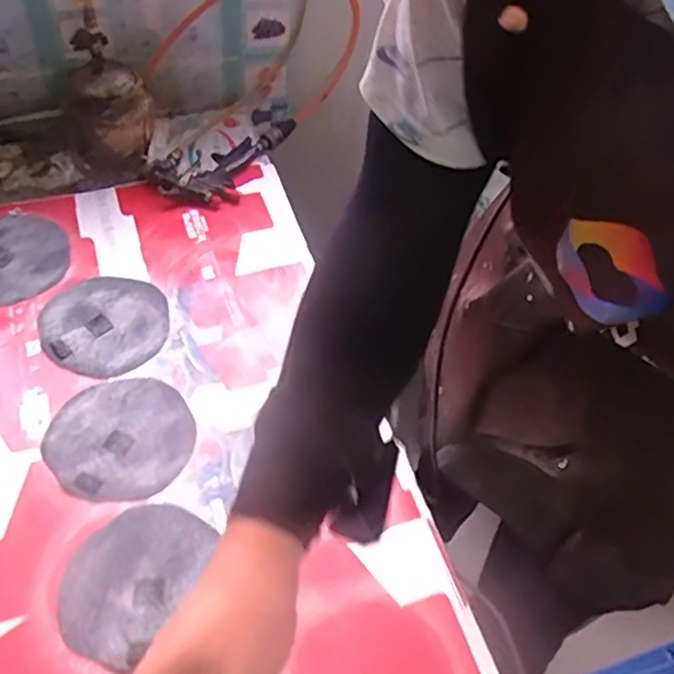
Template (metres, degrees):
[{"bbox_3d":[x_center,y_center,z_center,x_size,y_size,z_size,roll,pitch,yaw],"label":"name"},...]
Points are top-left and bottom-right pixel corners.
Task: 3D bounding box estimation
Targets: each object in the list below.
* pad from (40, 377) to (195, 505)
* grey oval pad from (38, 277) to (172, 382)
[{"bbox_3d":[-0.226,0.101,0.698,0.141,0.006,0.147,-33,61,-26],"label":"pad"},{"bbox_3d":[-0.273,-0.017,0.792,0.140,0.021,0.148,-35,62,-27],"label":"grey oval pad"}]

